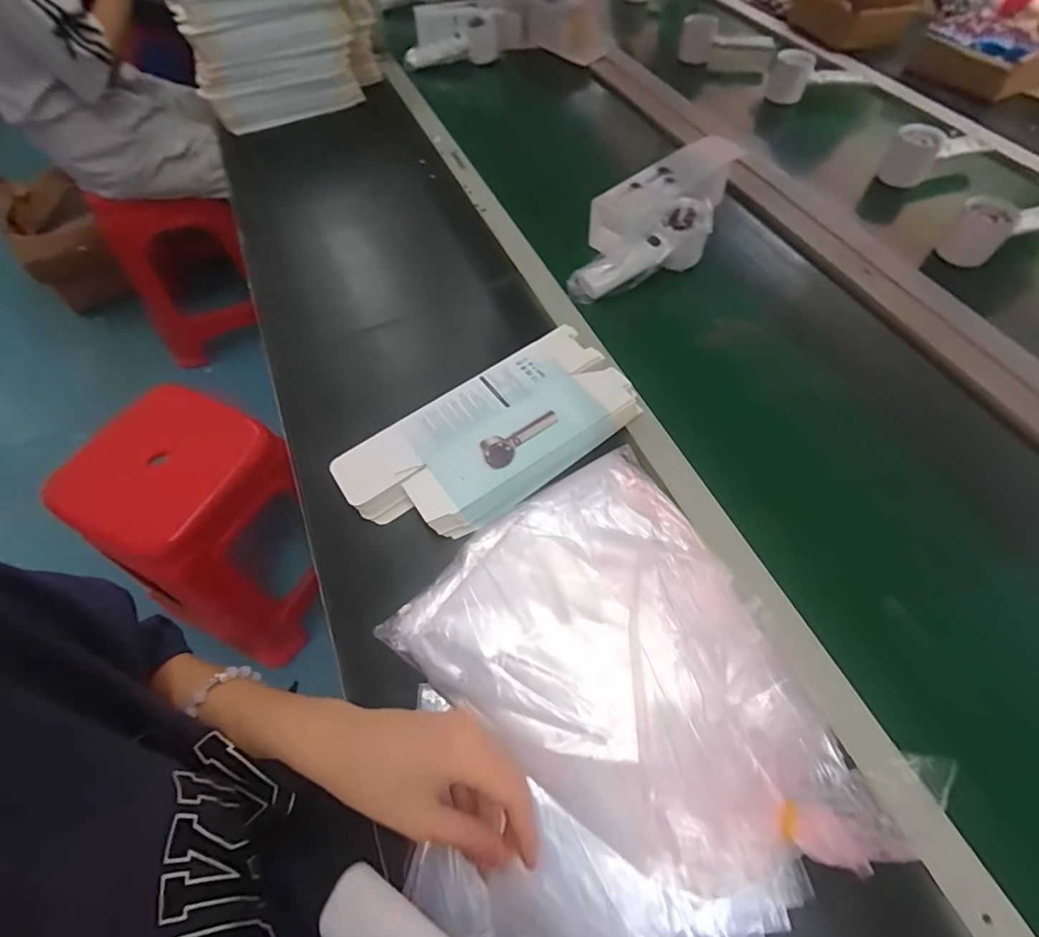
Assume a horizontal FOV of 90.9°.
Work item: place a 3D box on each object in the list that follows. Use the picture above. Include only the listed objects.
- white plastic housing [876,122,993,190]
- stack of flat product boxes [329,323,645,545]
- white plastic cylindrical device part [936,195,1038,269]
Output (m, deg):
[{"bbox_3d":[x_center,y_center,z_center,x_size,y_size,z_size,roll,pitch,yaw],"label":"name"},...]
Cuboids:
[{"bbox_3d":[0.571,-0.433,0.699,0.150,0.051,0.046,-16,60,-7],"label":"white plastic housing"},{"bbox_3d":[-0.027,-0.029,0.476,0.266,0.031,0.124,-31,62,-15],"label":"stack of flat product boxes"},{"bbox_3d":[0.583,-0.291,0.611,0.124,0.058,0.052,-18,60,-8],"label":"white plastic cylindrical device part"}]

